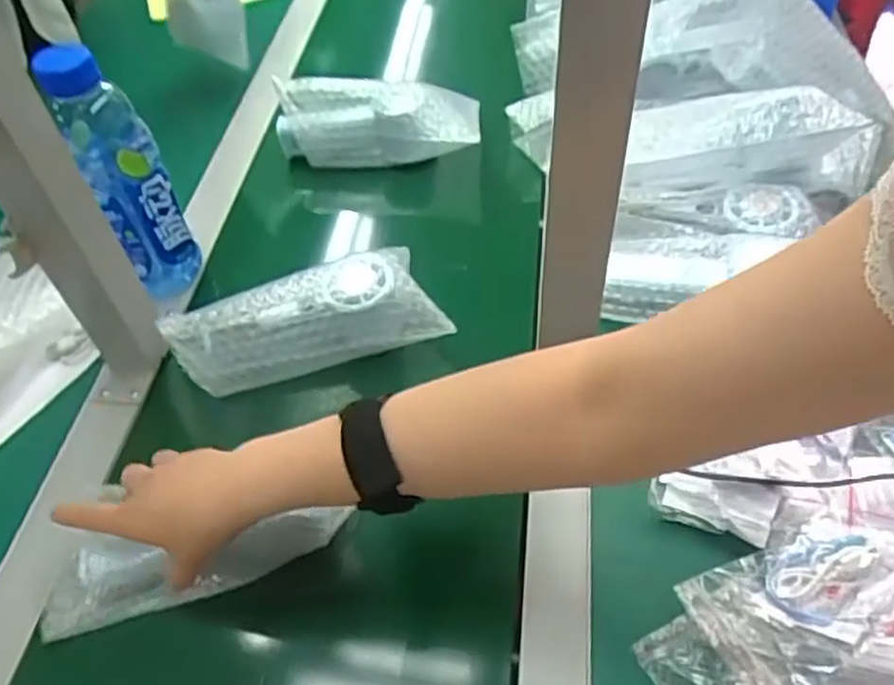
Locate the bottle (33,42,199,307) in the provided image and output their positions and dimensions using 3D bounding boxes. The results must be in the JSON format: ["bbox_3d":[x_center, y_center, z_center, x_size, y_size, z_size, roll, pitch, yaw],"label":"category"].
[{"bbox_3d":[-0.254,-0.130,0.581,0.056,0.211,0.072,-25,56,-14],"label":"bottle"}]

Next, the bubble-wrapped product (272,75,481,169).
[{"bbox_3d":[-0.067,-0.214,0.713,0.202,0.074,0.064,3,54,6],"label":"bubble-wrapped product"}]

